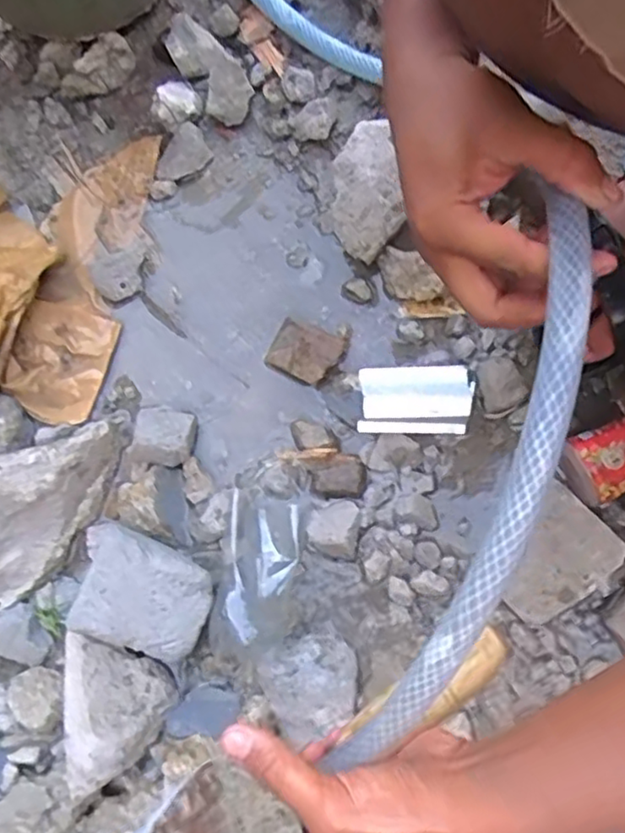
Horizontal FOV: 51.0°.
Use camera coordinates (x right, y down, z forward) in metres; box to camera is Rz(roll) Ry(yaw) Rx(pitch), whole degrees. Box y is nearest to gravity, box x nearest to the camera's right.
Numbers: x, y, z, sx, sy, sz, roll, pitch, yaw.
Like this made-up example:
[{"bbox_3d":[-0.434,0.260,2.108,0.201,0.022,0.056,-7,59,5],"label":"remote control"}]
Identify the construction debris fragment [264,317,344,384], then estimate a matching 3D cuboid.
[{"bbox_3d":[-0.009,-0.056,0.560,0.058,0.027,0.046,30,86,9],"label":"construction debris fragment"}]

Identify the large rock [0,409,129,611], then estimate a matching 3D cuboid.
[{"bbox_3d":[-0.234,0.078,0.536,0.182,0.078,0.101,-32,80,1],"label":"large rock"}]

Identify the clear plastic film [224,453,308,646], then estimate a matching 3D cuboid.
[{"bbox_3d":[-0.040,0.106,0.532,0.064,0.044,0.153,1,82,6],"label":"clear plastic film"}]

